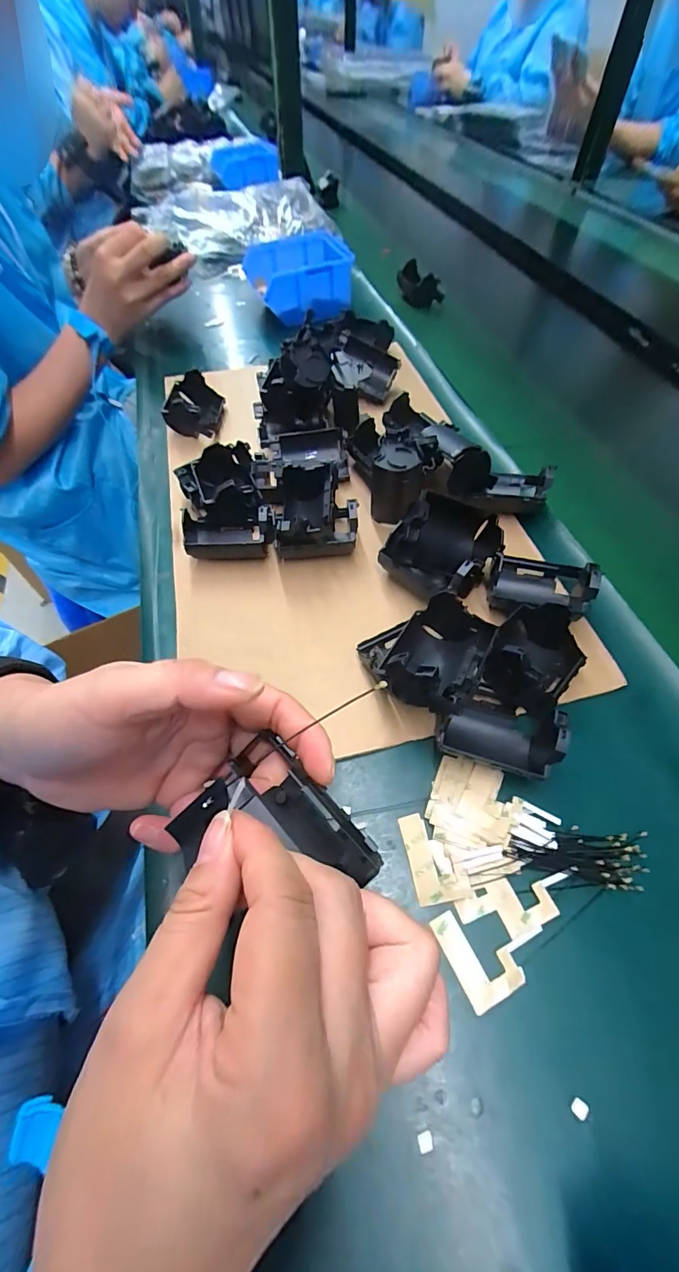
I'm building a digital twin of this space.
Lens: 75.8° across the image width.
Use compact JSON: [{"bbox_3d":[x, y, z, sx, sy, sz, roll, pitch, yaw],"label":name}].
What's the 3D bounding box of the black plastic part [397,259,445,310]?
[{"bbox_3d":[0.127,-0.543,0.674,0.074,0.057,0.032,30,84,16],"label":"black plastic part"}]

